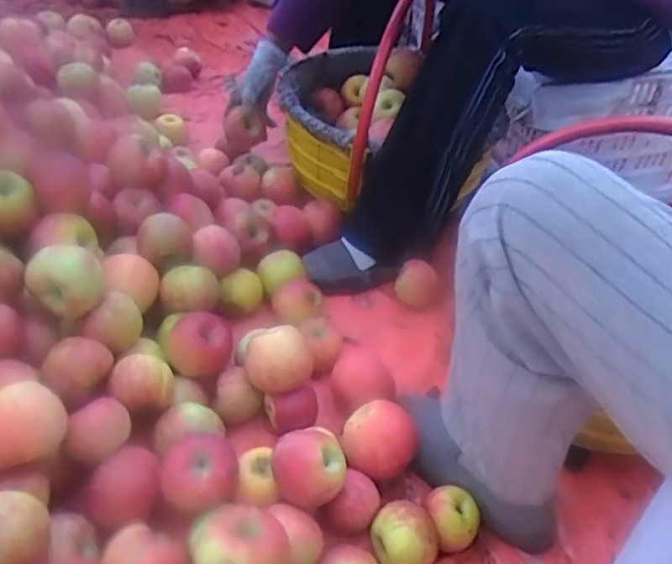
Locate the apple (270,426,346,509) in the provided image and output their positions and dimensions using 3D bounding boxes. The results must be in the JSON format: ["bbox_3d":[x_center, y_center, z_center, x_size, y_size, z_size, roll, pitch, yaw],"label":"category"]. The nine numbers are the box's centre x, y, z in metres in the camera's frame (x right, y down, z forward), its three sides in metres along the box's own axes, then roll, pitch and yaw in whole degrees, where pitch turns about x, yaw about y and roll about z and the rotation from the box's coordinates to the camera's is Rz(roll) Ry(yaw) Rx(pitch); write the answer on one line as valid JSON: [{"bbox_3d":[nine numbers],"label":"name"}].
[{"bbox_3d":[-0.029,0.199,0.672,0.073,0.057,0.068,3,42,-2],"label":"apple"}]

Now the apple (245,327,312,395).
[{"bbox_3d":[-0.066,0.096,0.752,0.077,0.069,0.069,2,42,-3],"label":"apple"}]

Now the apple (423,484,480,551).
[{"bbox_3d":[0.124,0.260,0.698,0.061,0.047,0.055,15,43,12],"label":"apple"}]

